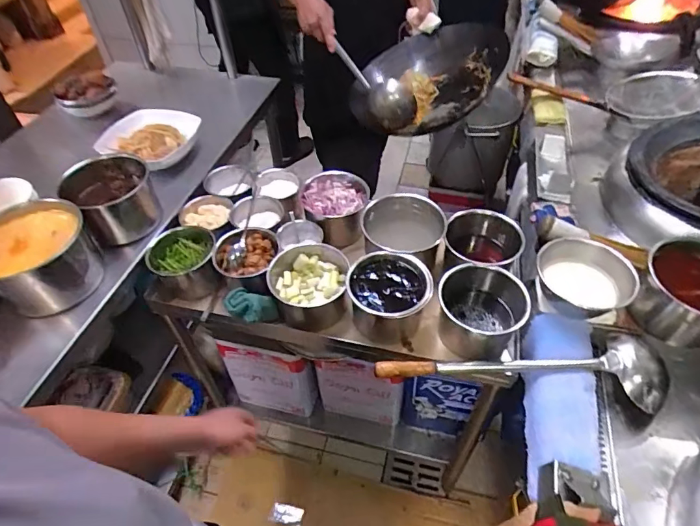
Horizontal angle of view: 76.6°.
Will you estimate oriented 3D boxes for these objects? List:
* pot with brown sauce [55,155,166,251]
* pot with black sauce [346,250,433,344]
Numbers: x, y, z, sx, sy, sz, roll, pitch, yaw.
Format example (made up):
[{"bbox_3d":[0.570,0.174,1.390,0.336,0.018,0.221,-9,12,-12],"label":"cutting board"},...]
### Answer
[{"bbox_3d":[-0.497,-0.128,0.942,0.158,0.139,0.175,-21,51,-16],"label":"pot with brown sauce"},{"bbox_3d":[0.073,0.069,0.851,0.146,0.111,0.141,-1,48,1],"label":"pot with black sauce"}]

